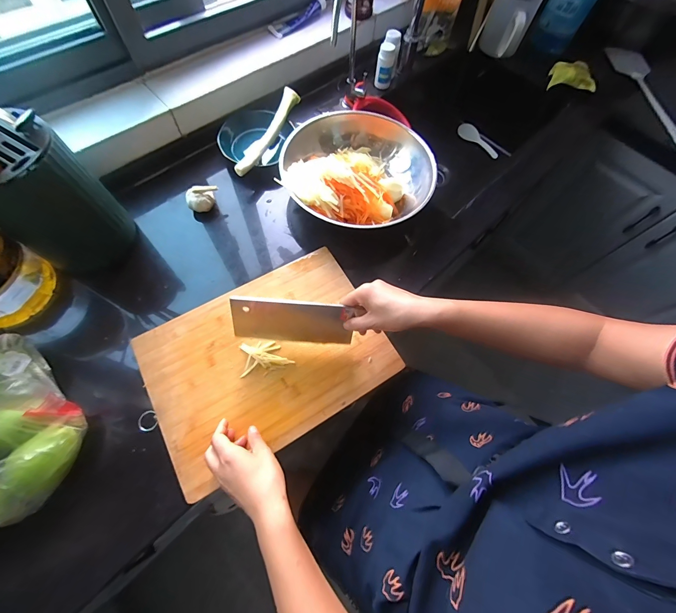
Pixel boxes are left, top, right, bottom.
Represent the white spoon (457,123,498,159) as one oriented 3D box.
[{"bbox_3d":[0.488,-0.572,1.061,0.161,0.029,0.046,42,71,13],"label":"white spoon"}]

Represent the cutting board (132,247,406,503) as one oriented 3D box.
[{"bbox_3d":[-0.112,0.077,0.503,0.361,0.019,0.263,-28,72,-14],"label":"cutting board"}]

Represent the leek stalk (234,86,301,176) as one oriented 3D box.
[{"bbox_3d":[-0.151,-0.384,0.677,0.038,0.027,0.268,20,67,5],"label":"leek stalk"}]

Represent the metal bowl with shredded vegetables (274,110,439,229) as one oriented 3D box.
[{"bbox_3d":[0.045,-0.275,0.631,0.281,0.089,0.291,1,67,-3],"label":"metal bowl with shredded vegetables"}]

